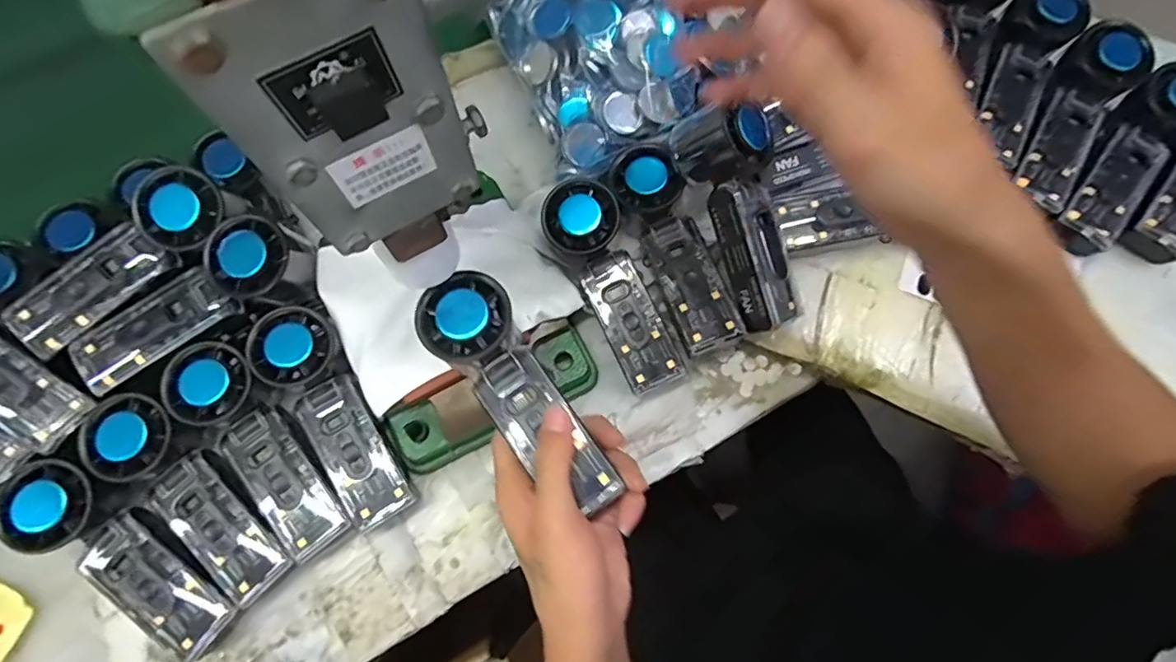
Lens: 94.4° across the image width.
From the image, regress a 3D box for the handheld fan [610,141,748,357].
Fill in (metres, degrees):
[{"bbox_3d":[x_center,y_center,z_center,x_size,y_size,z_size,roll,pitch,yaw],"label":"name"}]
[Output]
[{"bbox_3d":[0.064,-0.063,0.409,0.048,0.043,0.165,-22,73,-7],"label":"handheld fan"}]

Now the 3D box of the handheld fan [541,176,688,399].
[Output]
[{"bbox_3d":[0.019,-0.034,0.406,0.051,0.026,0.164,-25,86,-8],"label":"handheld fan"}]

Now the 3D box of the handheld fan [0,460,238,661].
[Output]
[{"bbox_3d":[-0.304,0.147,0.361,0.164,0.036,0.054,40,75,-3],"label":"handheld fan"}]

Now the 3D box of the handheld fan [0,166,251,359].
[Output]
[{"bbox_3d":[-0.323,-0.046,0.370,0.151,0.041,0.048,-37,75,-11],"label":"handheld fan"}]

